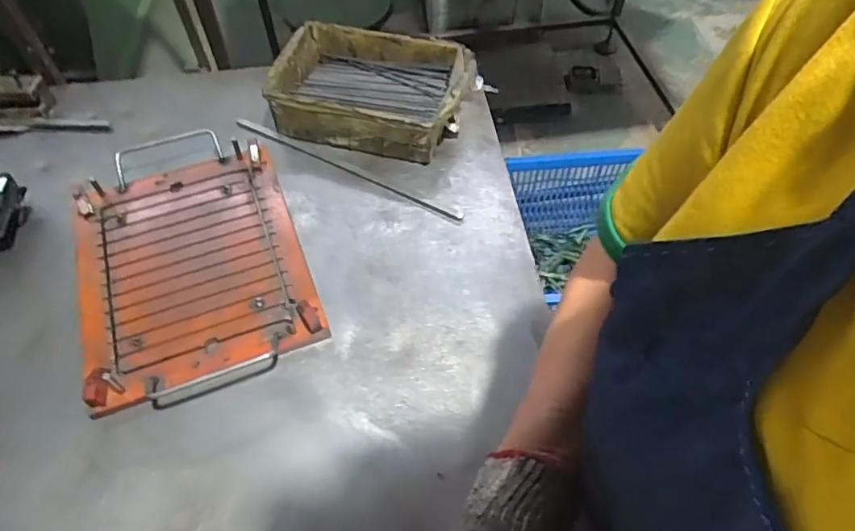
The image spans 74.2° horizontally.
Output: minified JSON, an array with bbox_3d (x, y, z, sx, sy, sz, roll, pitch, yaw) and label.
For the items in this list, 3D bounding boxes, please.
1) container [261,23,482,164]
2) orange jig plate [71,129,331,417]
[{"bbox_3d":[-0.078,-0.252,0.789,0.267,0.067,0.185,11,56,9],"label":"container"},{"bbox_3d":[-0.279,-0.017,0.664,0.244,0.027,0.344,-19,57,-11],"label":"orange jig plate"}]

